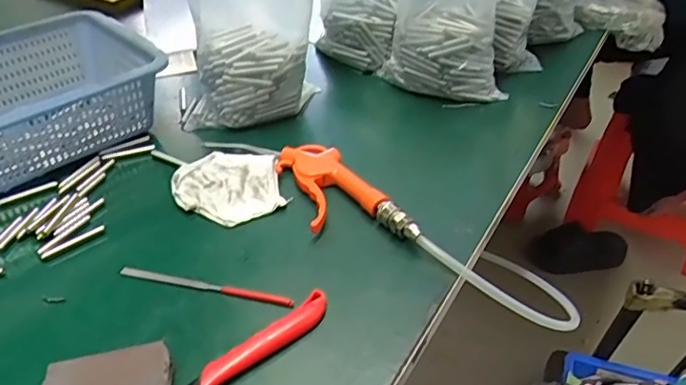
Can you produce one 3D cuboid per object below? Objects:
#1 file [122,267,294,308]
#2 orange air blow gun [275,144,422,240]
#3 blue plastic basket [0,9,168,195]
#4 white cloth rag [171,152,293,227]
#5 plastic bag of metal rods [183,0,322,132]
[{"bbox_3d":[-0.117,0.078,0.467,0.156,0.005,0.009,9,39,12],"label":"file"},{"bbox_3d":[-0.009,0.004,0.540,0.075,0.026,0.177,-20,43,-23],"label":"orange air blow gun"},{"bbox_3d":[-0.379,-0.104,0.627,0.287,0.095,0.214,-28,46,-30],"label":"blue plastic basket"},{"bbox_3d":[-0.119,-0.009,0.568,0.106,0.021,0.100,-13,40,-15],"label":"white cloth rag"},{"bbox_3d":[-0.107,-0.178,0.634,0.147,0.195,0.100,3,39,5],"label":"plastic bag of metal rods"}]

